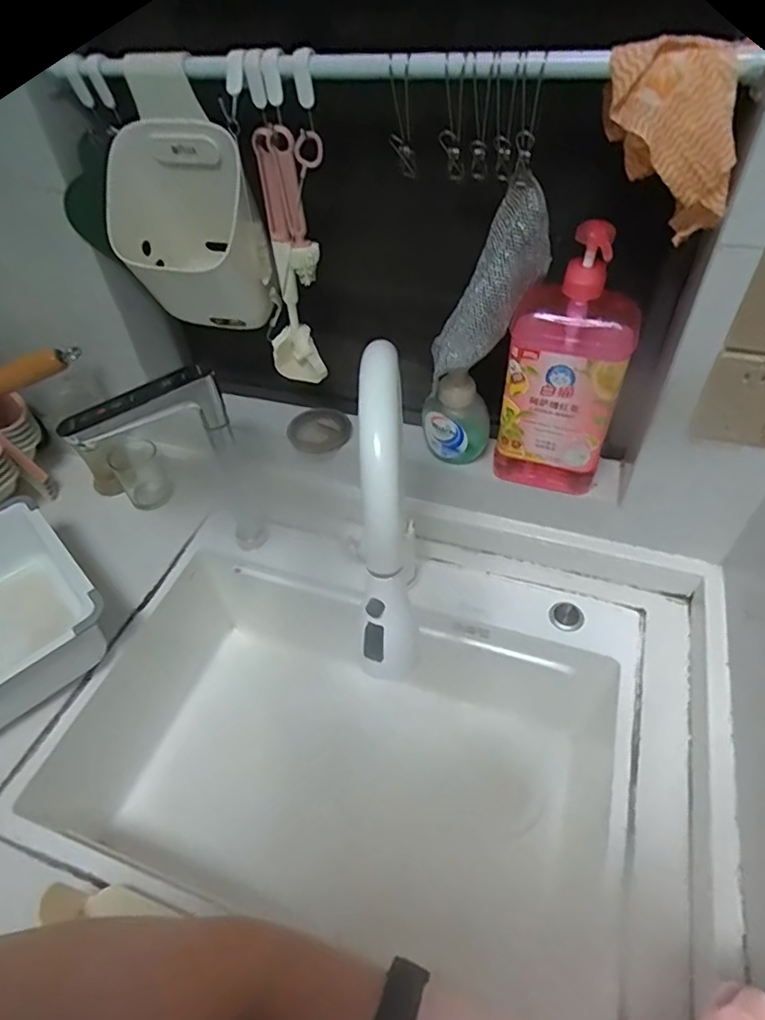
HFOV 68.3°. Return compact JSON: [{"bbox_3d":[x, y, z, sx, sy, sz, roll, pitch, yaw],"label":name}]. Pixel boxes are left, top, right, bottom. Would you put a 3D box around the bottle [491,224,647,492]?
[{"bbox_3d":[0.187,-0.139,0.578,0.111,0.276,0.069,18,50,19],"label":"bottle"}]

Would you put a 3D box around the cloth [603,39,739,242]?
[{"bbox_3d":[0.211,-0.269,0.416,0.098,0.117,0.029,19,51,20],"label":"cloth"}]

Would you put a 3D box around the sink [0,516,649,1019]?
[{"bbox_3d":[-0.034,0.275,0.703,0.607,0.239,0.405,10,48,12],"label":"sink"}]

